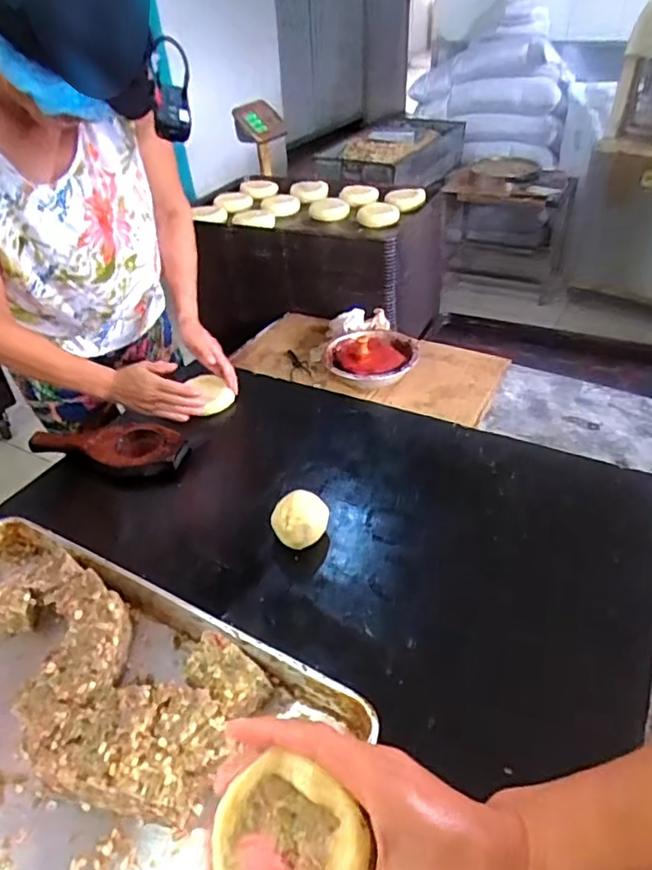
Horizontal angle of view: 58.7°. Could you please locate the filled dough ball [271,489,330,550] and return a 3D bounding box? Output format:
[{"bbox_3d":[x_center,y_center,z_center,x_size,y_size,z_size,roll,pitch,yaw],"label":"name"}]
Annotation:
[{"bbox_3d":[-0.035,0.119,0.802,0.077,0.076,0.068,-4,39,-2],"label":"filled dough ball"}]

